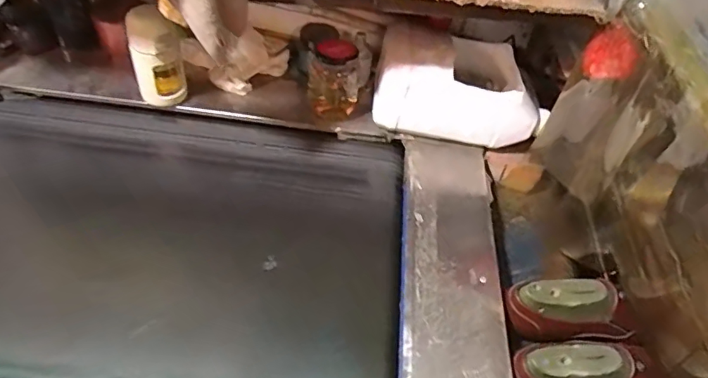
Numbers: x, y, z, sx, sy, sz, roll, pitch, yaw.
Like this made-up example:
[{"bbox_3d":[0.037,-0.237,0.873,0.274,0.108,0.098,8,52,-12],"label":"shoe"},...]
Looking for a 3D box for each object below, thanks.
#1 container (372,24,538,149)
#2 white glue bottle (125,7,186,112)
[{"bbox_3d":[0.177,-0.183,0.877,0.272,0.138,0.187,9,49,1],"label":"container"},{"bbox_3d":[-0.313,-0.204,0.803,0.074,0.156,0.057,-16,53,-19],"label":"white glue bottle"}]

